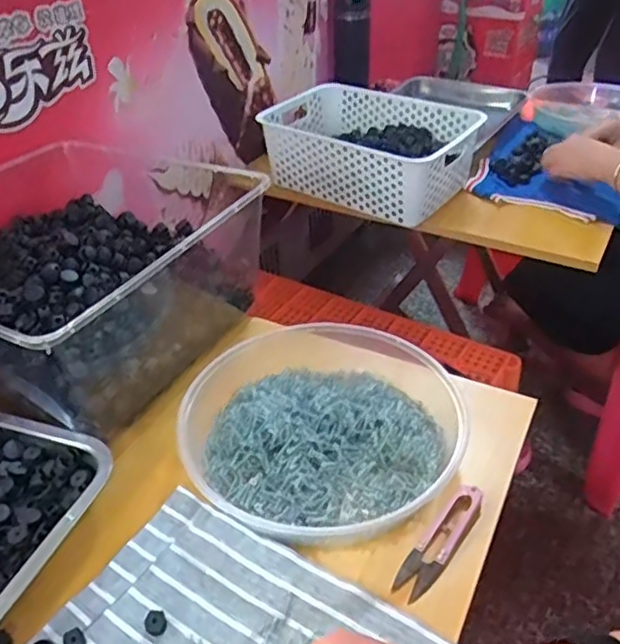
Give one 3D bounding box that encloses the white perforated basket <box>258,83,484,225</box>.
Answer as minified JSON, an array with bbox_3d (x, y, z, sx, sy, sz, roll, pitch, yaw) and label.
[{"bbox_3d":[0.084,-0.274,0.999,0.324,0.112,0.207,23,44,28],"label":"white perforated basket"}]

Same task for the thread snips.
[{"bbox_3d":[0.093,0.156,0.449,0.024,0.011,0.100,25,45,30],"label":"thread snips"}]

